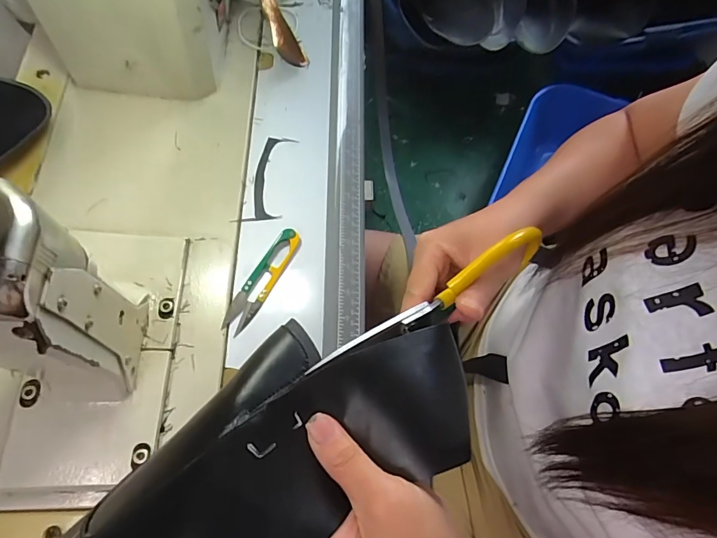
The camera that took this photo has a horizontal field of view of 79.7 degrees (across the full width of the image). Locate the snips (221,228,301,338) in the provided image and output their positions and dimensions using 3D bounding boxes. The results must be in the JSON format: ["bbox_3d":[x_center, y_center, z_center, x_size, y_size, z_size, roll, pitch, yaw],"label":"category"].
[{"bbox_3d":[-0.084,0.008,0.376,0.023,0.011,0.101,29,71,8],"label":"snips"}]

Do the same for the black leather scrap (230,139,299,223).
[{"bbox_3d":[-0.085,-0.086,0.420,0.040,0.006,0.103,16,70,4],"label":"black leather scrap"}]

